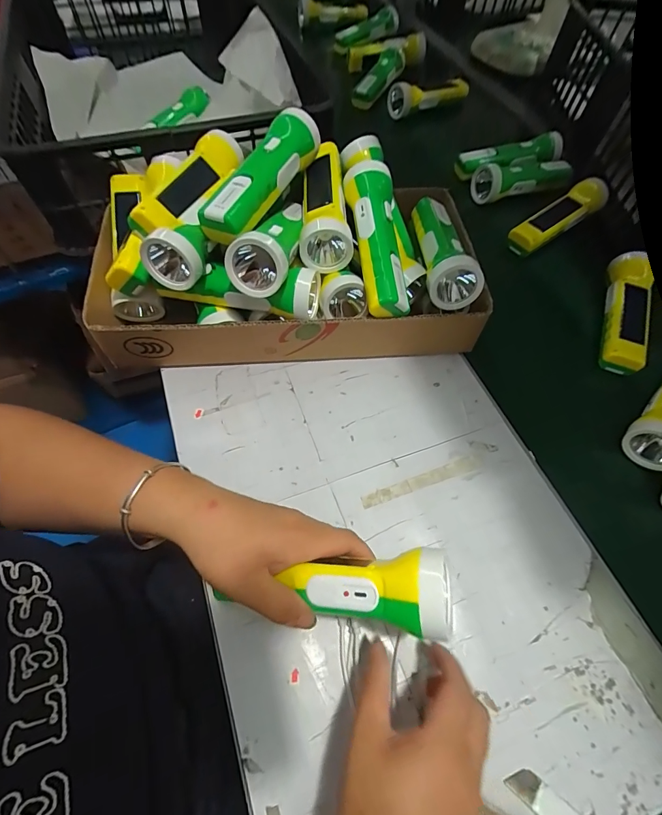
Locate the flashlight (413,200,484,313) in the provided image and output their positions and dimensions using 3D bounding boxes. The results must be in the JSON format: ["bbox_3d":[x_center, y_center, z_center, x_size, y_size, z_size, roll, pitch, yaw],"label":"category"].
[{"bbox_3d":[0.121,-0.184,0.422,0.051,0.044,0.165,-1,60,-3],"label":"flashlight"}]

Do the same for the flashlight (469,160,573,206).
[{"bbox_3d":[0.296,-0.354,0.587,0.162,0.049,0.041,-14,62,-10],"label":"flashlight"}]

